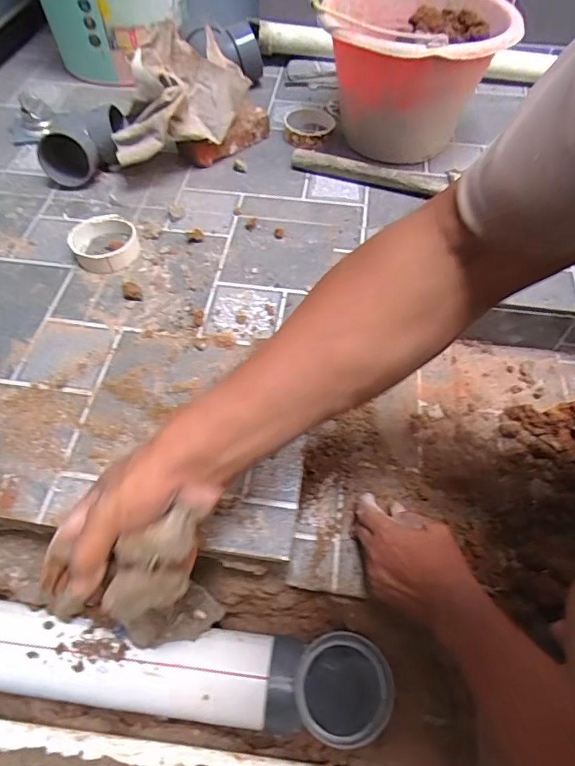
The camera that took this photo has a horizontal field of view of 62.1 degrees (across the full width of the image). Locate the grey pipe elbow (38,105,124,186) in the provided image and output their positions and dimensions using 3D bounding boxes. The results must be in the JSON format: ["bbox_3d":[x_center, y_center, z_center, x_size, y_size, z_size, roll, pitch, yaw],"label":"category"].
[{"bbox_3d":[-0.322,-0.371,0.753,0.130,0.084,0.094,-9,57,-7],"label":"grey pipe elbow"}]

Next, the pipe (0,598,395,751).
[{"bbox_3d":[-0.312,0.278,0.516,0.825,0.094,0.095,6,57,3],"label":"pipe"}]

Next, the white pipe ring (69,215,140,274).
[{"bbox_3d":[-0.260,-0.202,0.680,0.089,0.029,0.101,-18,59,-13],"label":"white pipe ring"}]

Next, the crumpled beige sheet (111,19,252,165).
[{"bbox_3d":[-0.177,-0.442,0.728,0.224,0.114,0.107,-40,66,-23],"label":"crumpled beige sheet"}]

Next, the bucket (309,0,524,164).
[{"bbox_3d":[0.196,-0.543,0.814,0.301,0.190,0.314,1,57,-1],"label":"bucket"}]

